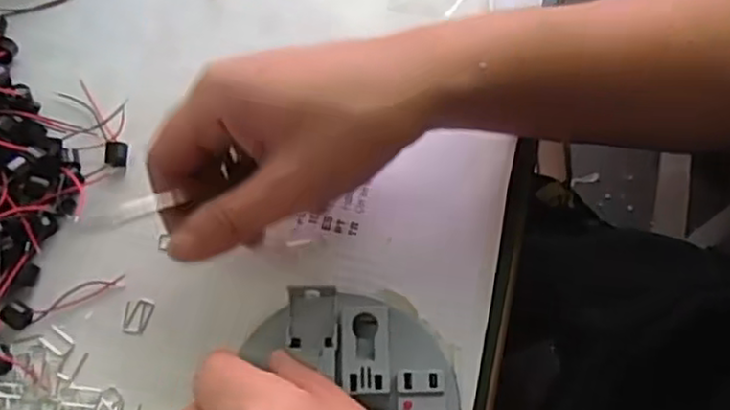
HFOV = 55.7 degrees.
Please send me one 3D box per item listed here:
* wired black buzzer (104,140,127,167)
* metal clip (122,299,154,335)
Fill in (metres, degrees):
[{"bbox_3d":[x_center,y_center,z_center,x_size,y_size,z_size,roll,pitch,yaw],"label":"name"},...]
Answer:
[{"bbox_3d":[-0.129,-0.026,0.357,0.011,0.008,0.012,3,68,1],"label":"wired black buzzer"},{"bbox_3d":[-0.110,0.054,0.333,0.012,0.004,0.017,8,68,3],"label":"metal clip"}]

